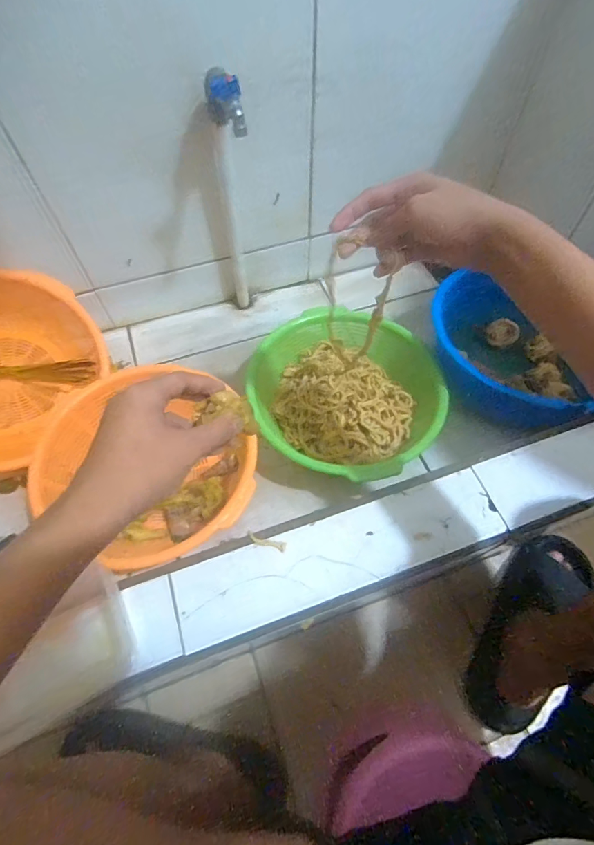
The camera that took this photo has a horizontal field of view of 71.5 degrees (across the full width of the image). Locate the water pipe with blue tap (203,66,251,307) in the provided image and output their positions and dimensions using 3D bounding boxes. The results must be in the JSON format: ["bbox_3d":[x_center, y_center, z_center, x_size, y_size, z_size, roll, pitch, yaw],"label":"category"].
[{"bbox_3d":[-0.091,-0.307,0.646,0.030,0.400,0.119,-15,62,-8],"label":"water pipe with blue tap"}]

